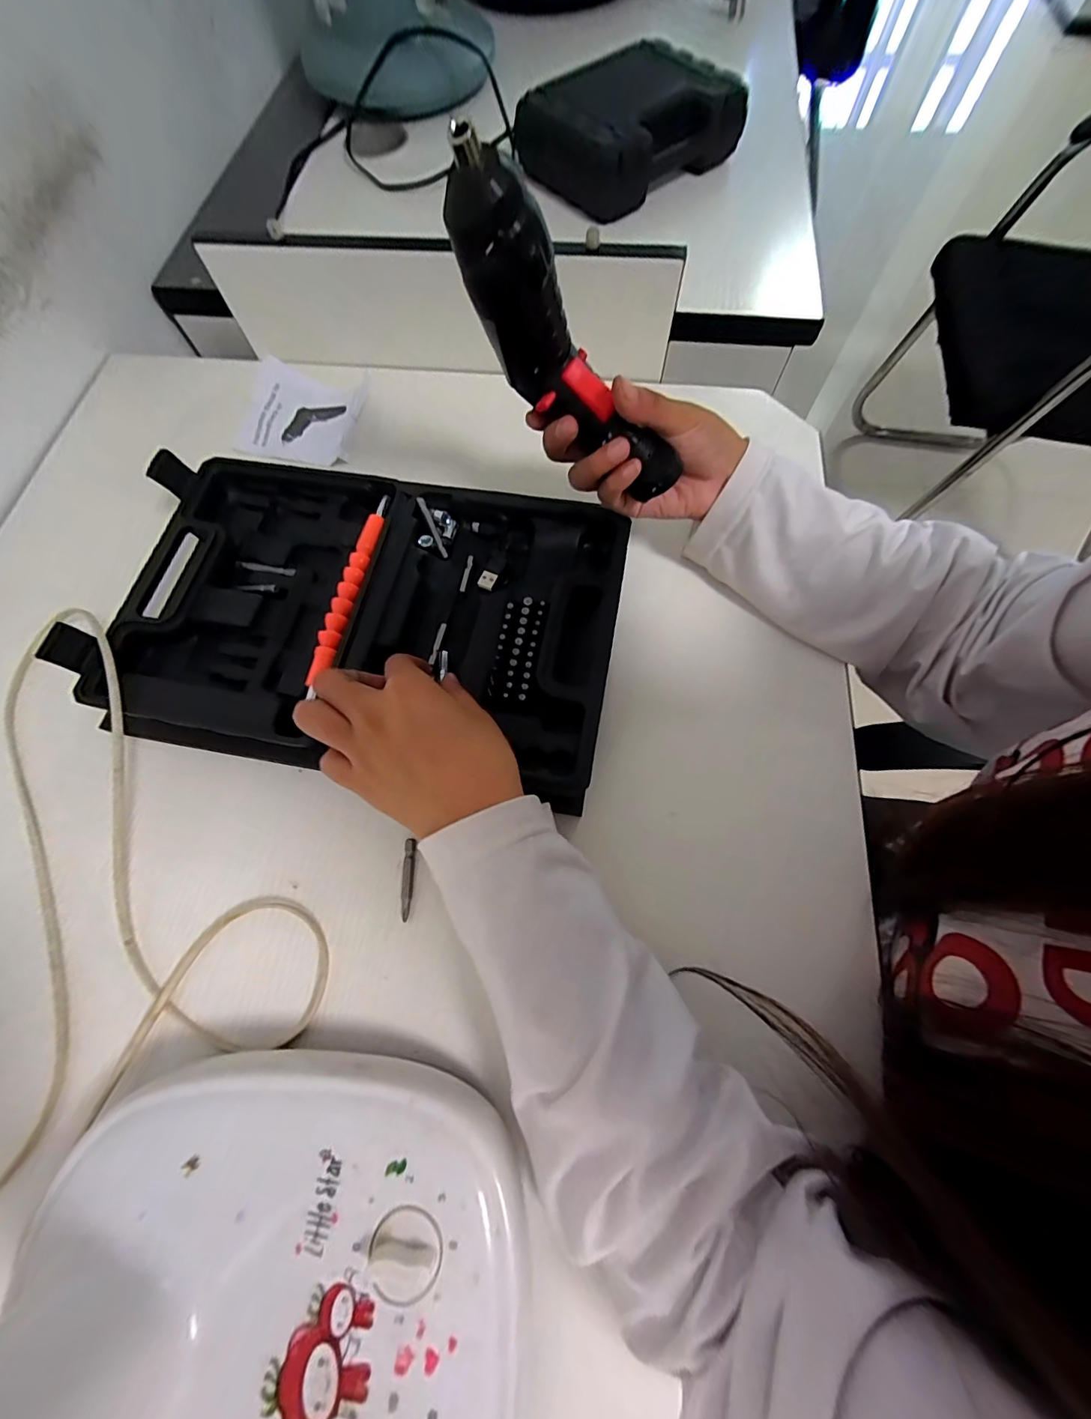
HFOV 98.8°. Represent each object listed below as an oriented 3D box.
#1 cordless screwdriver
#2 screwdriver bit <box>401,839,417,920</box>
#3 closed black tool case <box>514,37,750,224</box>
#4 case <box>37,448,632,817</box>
[{"bbox_3d":[0.004,-0.184,0.246,0.064,0.164,0.045,-4,65,40],"label":"cordless screwdriver"},{"bbox_3d":[-0.086,0.105,0.290,0.007,0.004,0.047,-1,70,1],"label":"screwdriver bit"},{"bbox_3d":[0.093,-0.647,0.527,0.213,0.072,0.158,-36,74,-11],"label":"closed black tool case"},{"bbox_3d":[-0.124,-0.069,0.333,0.337,0.040,0.219,9,71,4],"label":"case"}]

